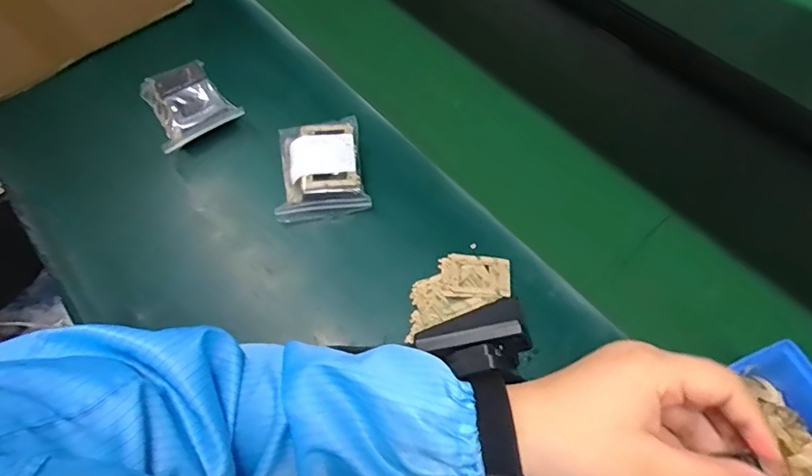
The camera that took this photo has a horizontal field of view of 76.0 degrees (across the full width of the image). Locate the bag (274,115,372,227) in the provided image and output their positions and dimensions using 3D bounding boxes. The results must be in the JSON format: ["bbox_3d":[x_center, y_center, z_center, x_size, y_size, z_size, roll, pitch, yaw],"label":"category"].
[{"bbox_3d":[-0.087,-0.068,0.518,0.086,0.030,0.109,-10,60,-4],"label":"bag"}]

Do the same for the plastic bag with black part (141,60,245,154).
[{"bbox_3d":[-0.235,-0.144,0.564,0.082,0.035,0.092,-29,63,-14],"label":"plastic bag with black part"}]

